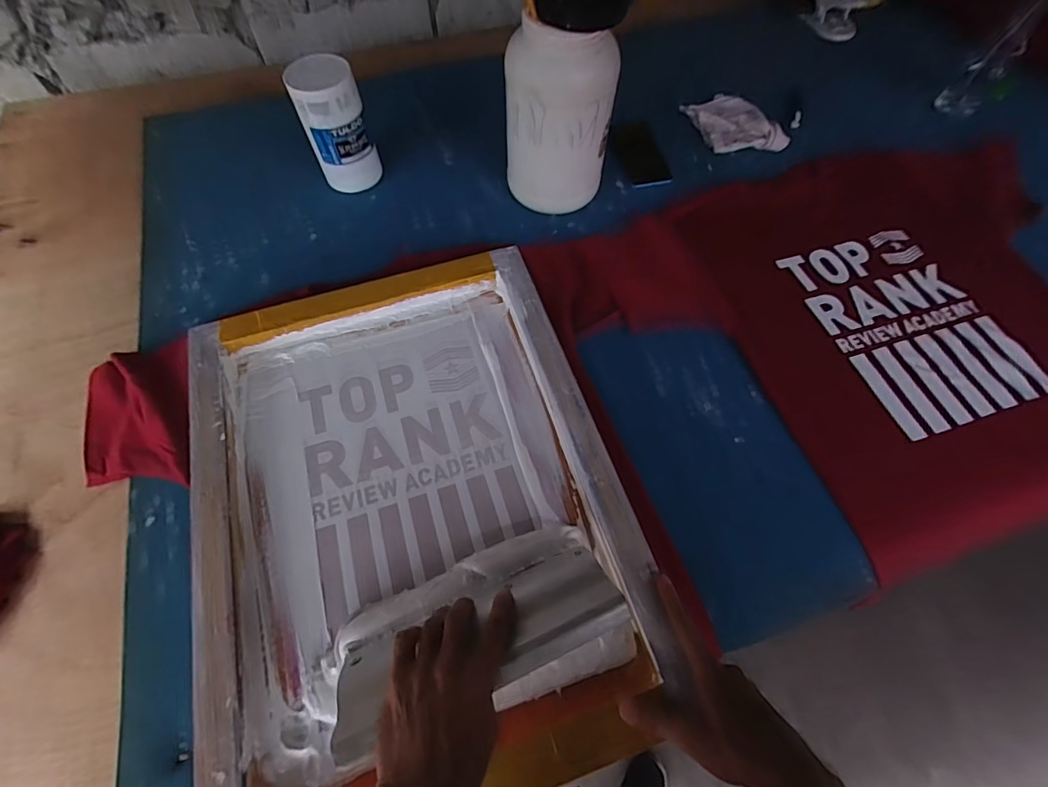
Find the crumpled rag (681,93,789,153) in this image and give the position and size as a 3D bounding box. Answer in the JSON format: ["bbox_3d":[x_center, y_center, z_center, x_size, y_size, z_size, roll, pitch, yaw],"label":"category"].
[{"bbox_3d":[0.389,-0.506,0.863,0.127,0.023,0.170,-14,63,-7],"label":"crumpled rag"}]

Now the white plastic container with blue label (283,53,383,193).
[{"bbox_3d":[-0.293,-0.417,0.736,0.093,0.173,0.079,-23,65,-12],"label":"white plastic container with blue label"}]

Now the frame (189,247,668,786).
[{"bbox_3d":[-0.132,0.110,0.539,0.453,0.042,0.597,-16,63,-9],"label":"frame"}]

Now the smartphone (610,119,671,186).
[{"bbox_3d":[0.211,-0.430,0.840,0.077,0.011,0.166,-10,62,-5],"label":"smartphone"}]

